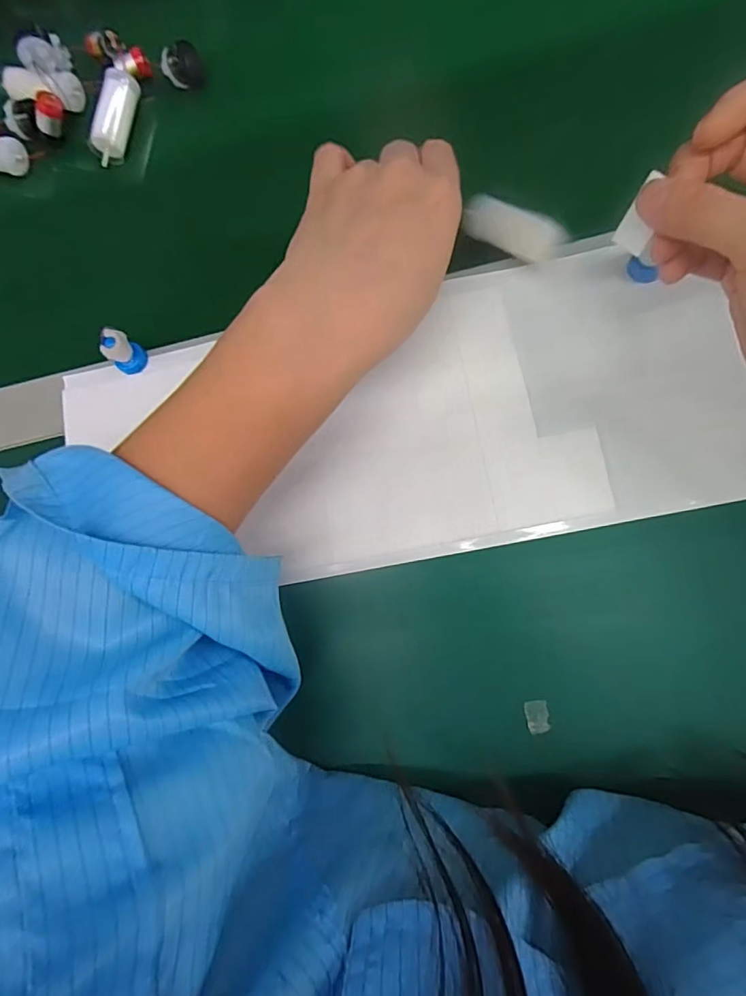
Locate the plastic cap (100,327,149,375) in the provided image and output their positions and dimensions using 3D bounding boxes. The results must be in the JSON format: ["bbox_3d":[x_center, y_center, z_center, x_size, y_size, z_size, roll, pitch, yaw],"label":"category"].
[{"bbox_3d":[-0.147,-0.086,0.304,0.014,0.029,0.018,21,78,6],"label":"plastic cap"}]

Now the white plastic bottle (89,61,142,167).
[{"bbox_3d":[-0.171,-0.255,0.341,0.017,0.017,0.065,14,91,5],"label":"white plastic bottle"}]

